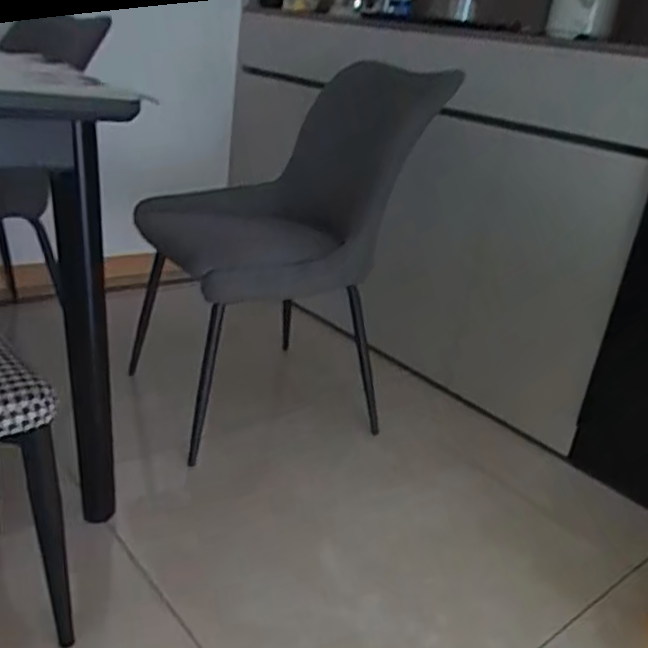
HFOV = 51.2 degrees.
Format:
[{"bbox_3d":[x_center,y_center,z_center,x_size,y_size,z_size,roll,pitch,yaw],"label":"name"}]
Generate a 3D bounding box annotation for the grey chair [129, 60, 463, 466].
[{"bbox_3d":[-0.086,-0.183,1.479,0.522,0.747,0.398,-8,27,-33],"label":"grey chair"}]

